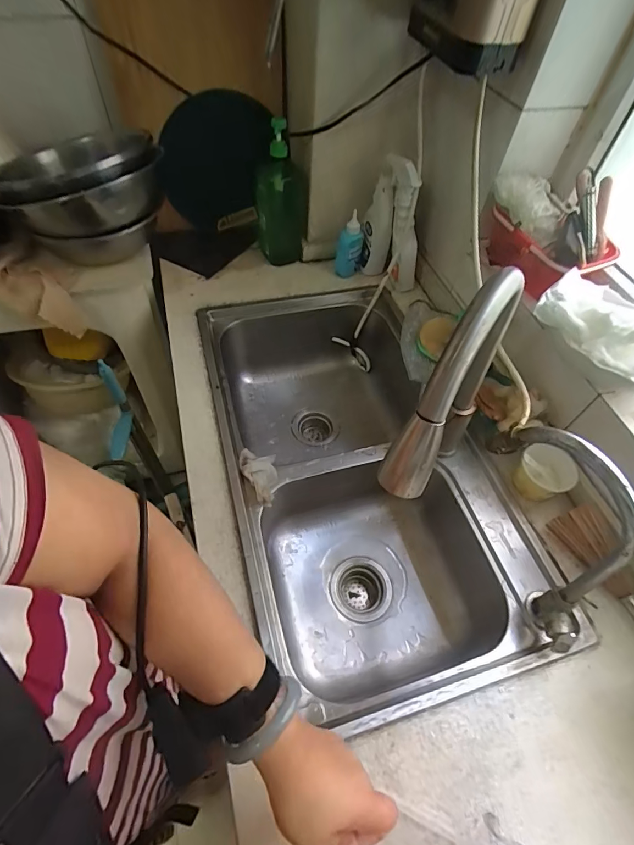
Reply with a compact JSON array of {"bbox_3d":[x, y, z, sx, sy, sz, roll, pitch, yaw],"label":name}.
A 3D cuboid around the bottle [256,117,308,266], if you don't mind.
[{"bbox_3d":[-0.079,-0.505,0.929,0.101,0.267,0.080,-14,57,-15],"label":"bottle"}]

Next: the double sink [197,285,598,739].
[{"bbox_3d":[0.046,0.087,0.806,0.423,0.224,0.772,-9,56,-11],"label":"double sink"}]

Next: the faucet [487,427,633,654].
[{"bbox_3d":[0.278,0.134,0.502,0.047,0.273,0.229,-15,57,-15],"label":"faucet"}]

